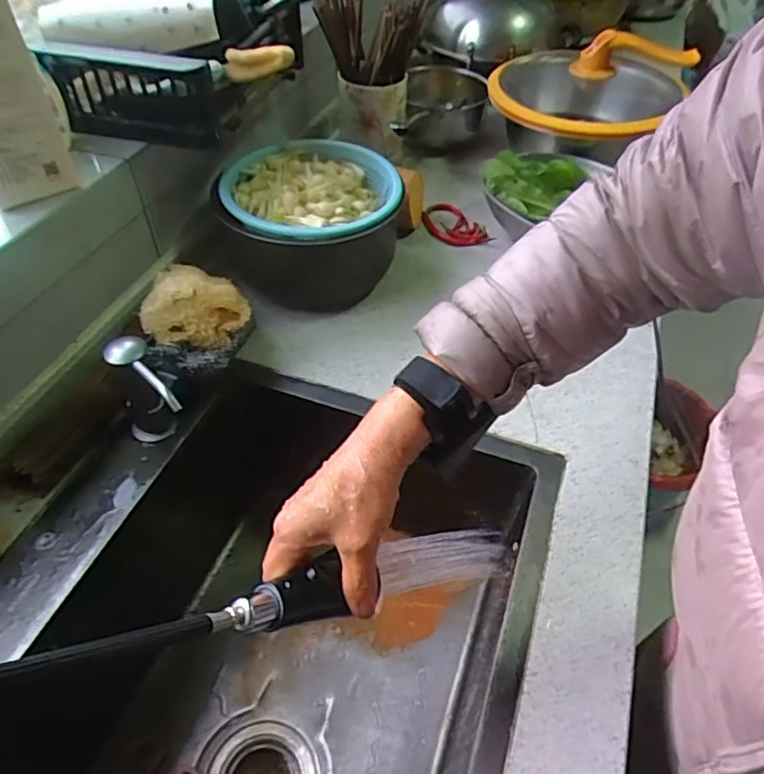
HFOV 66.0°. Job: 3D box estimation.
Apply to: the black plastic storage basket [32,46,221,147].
[{"bbox_3d":[-0.262,-0.310,0.624,0.184,0.089,0.054,9,46,5],"label":"black plastic storage basket"}]

